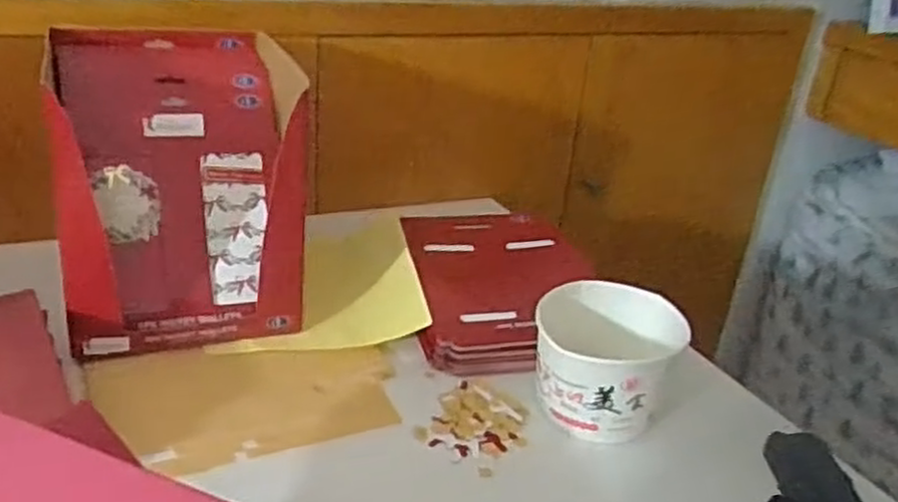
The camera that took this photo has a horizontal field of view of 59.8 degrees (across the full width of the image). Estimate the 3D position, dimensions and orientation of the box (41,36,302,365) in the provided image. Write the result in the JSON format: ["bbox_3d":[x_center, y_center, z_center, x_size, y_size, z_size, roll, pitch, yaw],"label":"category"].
[{"bbox_3d":[-0.260,-0.065,0.763,0.212,0.229,0.256,-4,28,-20],"label":"box"}]

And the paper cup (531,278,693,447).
[{"bbox_3d":[0.129,0.093,0.674,0.097,0.102,0.105,-18,35,-39],"label":"paper cup"}]

